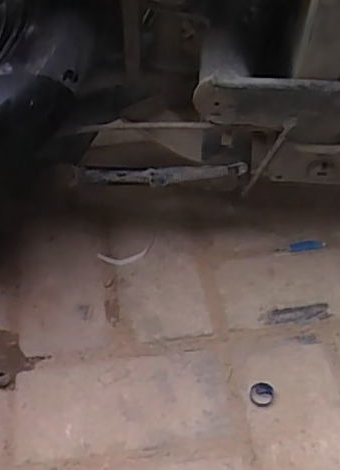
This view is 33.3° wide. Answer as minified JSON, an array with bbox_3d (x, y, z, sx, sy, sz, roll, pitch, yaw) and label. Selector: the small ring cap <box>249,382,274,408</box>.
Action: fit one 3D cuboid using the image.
[{"bbox_3d":[0.080,0.141,0.500,0.022,0.005,0.021,-1,48,2],"label":"small ring cap"}]

